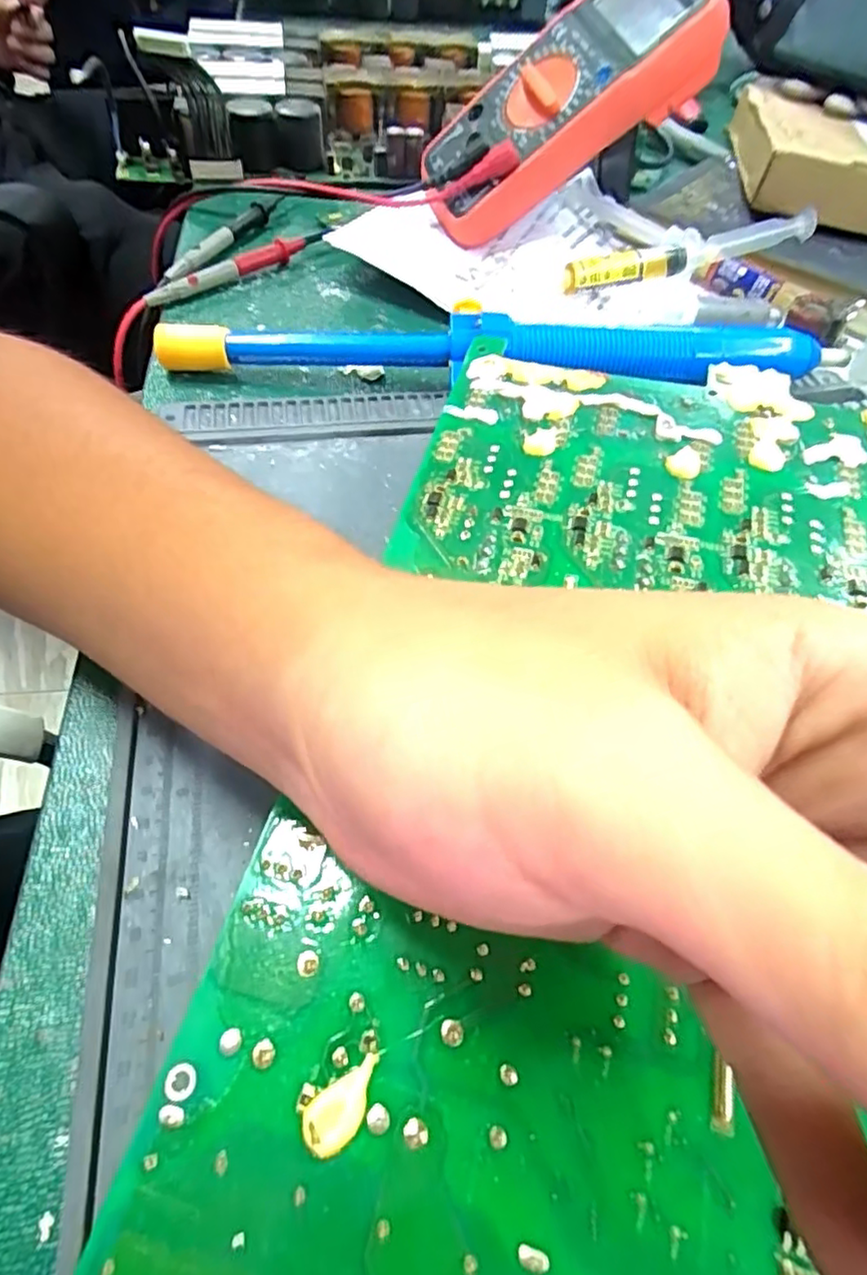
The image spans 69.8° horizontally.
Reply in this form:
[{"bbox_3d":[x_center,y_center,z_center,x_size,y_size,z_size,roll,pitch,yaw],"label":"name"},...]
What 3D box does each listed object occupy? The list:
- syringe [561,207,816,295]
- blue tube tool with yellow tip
[{"bbox_3d":[0.149,-0.227,0.363,0.163,0.018,0.022,-17,60,-14],"label":"syringe"},{"bbox_3d":[0.034,-0.138,0.296,0.320,0.022,0.024,3,57,-1],"label":"blue tube tool with yellow tip"}]

